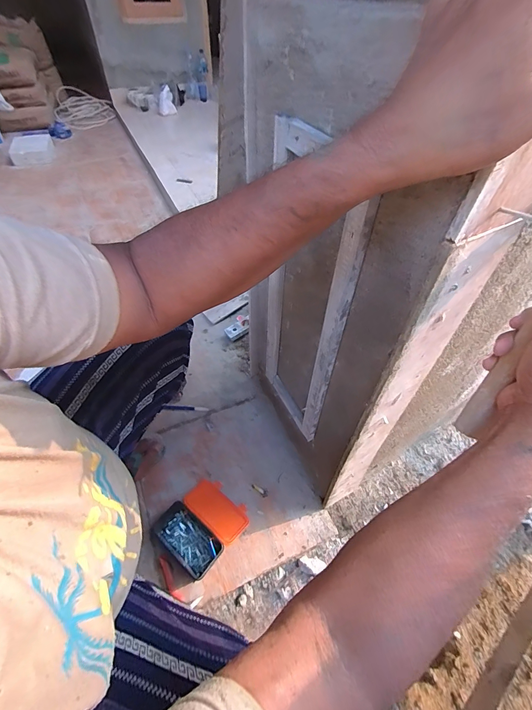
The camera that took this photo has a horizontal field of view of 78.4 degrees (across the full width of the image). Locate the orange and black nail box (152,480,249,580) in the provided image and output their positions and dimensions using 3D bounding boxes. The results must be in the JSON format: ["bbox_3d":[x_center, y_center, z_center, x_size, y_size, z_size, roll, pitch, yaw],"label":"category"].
[{"bbox_3d":[-0.137,0.366,0.707,0.150,0.041,0.169,33,56,24],"label":"orange and black nail box"}]

